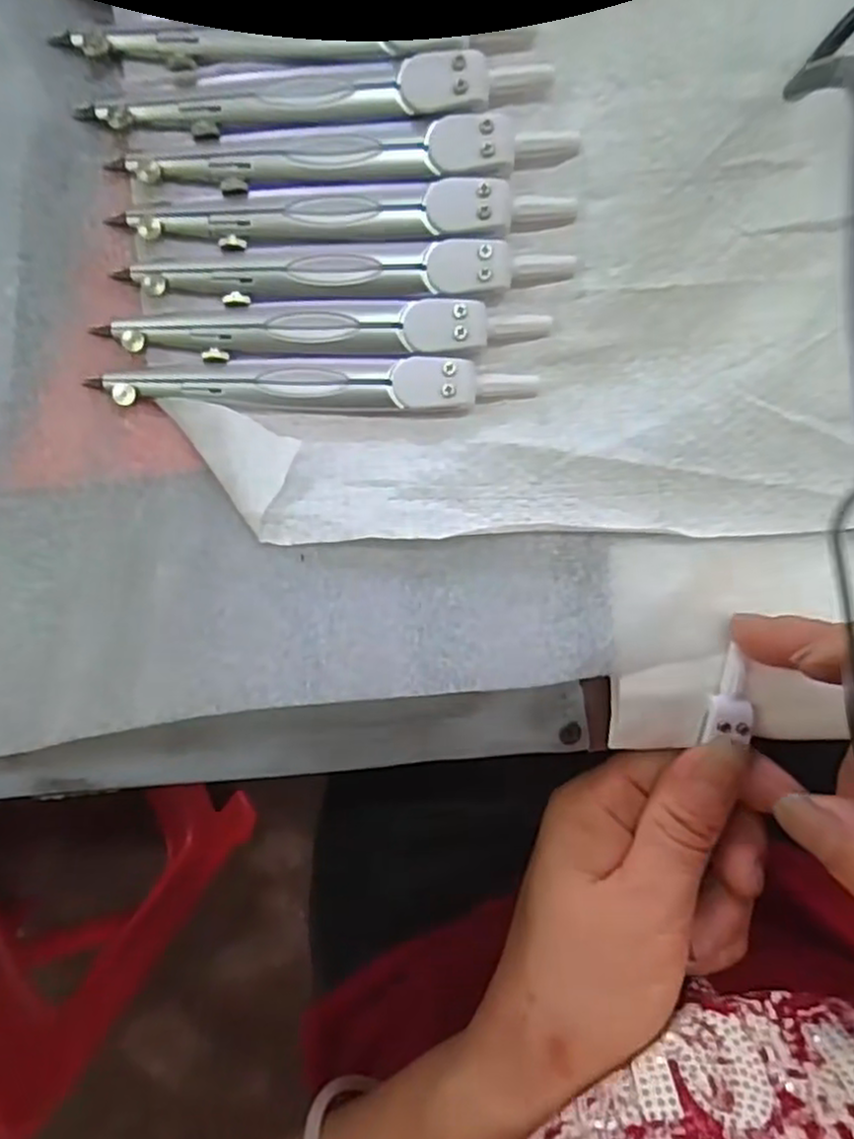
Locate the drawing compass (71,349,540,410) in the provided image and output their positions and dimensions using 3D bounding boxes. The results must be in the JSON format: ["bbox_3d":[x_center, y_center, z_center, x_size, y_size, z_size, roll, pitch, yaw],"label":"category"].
[{"bbox_3d":[-0.031,-0.054,0.209,0.123,0.006,0.015,0,99,-1],"label":"drawing compass"}]

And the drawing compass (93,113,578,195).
[{"bbox_3d":[-0.021,-0.116,0.201,0.125,0.005,0.015,-3,99,0],"label":"drawing compass"}]

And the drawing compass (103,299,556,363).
[{"bbox_3d":[-0.029,-0.069,0.207,0.124,0.006,0.015,-1,99,-1],"label":"drawing compass"}]

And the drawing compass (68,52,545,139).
[{"bbox_3d":[-0.030,-0.131,0.198,0.127,0.006,0.015,-5,99,0],"label":"drawing compass"}]

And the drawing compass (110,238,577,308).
[{"bbox_3d":[-0.023,-0.085,0.205,0.126,0.005,0.015,-2,99,-1],"label":"drawing compass"}]

